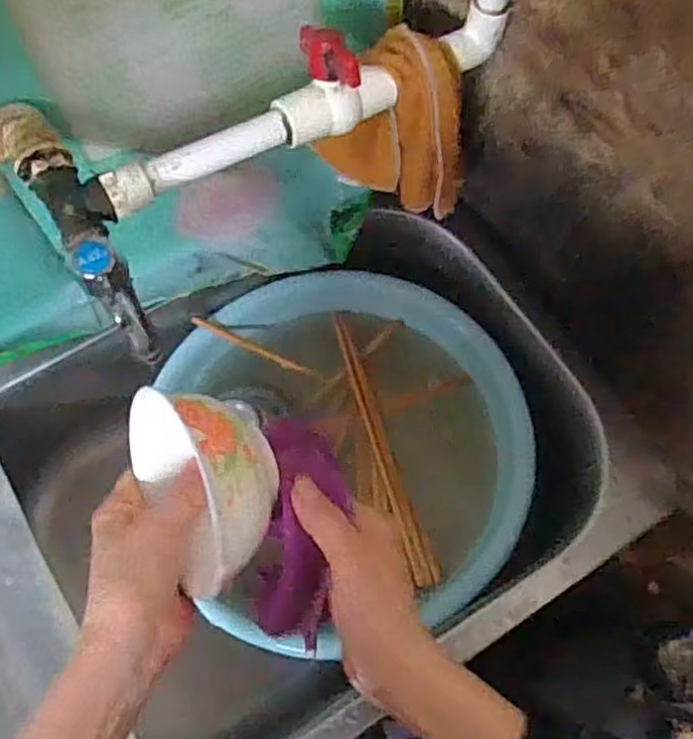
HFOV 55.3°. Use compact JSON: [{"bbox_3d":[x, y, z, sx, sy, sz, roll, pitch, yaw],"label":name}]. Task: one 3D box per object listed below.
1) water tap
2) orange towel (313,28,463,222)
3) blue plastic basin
[{"bbox_3d":[-0.141,-0.075,0.370,0.033,0.068,0.115,-30,70,-13],"label":"water tap"},{"bbox_3d":[0.033,-0.164,0.472,0.096,0.128,0.082,-2,66,-2],"label":"orange towel"},{"bbox_3d":[0.006,0.071,0.616,0.294,0.090,0.325,-18,68,-8],"label":"blue plastic basin"}]

